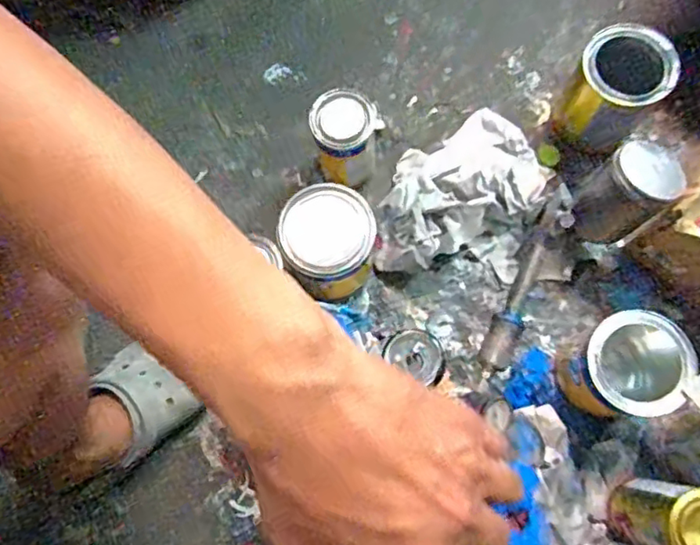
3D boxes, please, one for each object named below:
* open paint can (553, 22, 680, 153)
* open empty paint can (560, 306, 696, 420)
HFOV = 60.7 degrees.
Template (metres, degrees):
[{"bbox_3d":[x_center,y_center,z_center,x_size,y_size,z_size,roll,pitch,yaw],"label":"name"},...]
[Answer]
[{"bbox_3d":[0.324,-0.223,0.751,0.100,0.137,0.106,0,76,1],"label":"open paint can"},{"bbox_3d":[0.297,0.103,0.651,0.100,0.128,0.102,0,76,1],"label":"open empty paint can"}]

